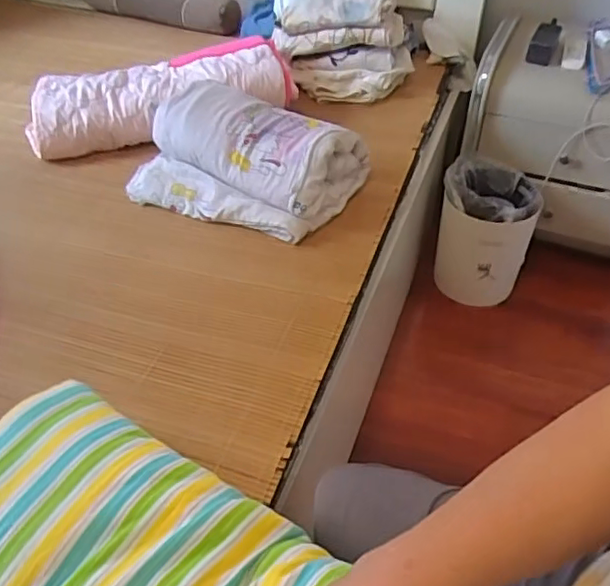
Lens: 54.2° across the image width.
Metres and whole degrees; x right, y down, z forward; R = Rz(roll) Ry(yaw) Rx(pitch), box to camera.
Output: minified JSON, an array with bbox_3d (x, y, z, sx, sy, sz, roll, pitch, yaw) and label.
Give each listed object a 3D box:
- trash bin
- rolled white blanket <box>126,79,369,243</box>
[{"bbox_3d":[0.420,-0.147,1.410,0.208,0.260,0.218,11,44,11],"label":"trash bin"},{"bbox_3d":[-0.109,-0.233,1.042,0.373,0.130,0.245,20,46,21],"label":"rolled white blanket"}]

